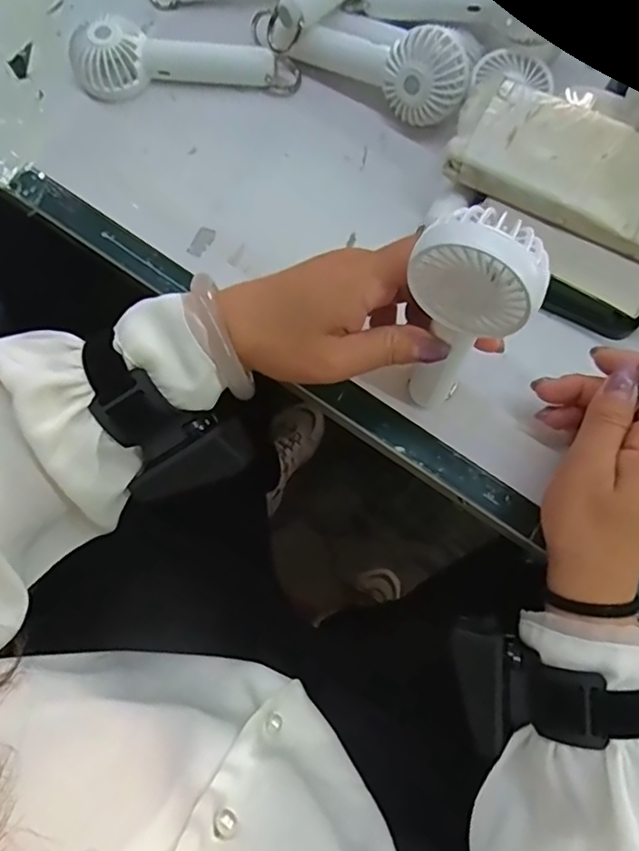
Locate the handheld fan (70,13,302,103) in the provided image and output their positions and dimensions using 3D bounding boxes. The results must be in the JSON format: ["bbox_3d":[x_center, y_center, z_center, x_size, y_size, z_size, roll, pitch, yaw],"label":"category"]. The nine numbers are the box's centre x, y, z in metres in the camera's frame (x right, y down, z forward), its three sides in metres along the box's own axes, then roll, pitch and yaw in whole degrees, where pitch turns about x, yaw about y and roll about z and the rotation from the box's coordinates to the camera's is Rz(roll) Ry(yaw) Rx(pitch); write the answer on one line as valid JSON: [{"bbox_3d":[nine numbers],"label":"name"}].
[{"bbox_3d":[-0.099,-0.273,0.423,0.162,0.032,0.054,-2,73,0],"label":"handheld fan"}]

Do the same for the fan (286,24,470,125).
[{"bbox_3d":[0.042,-0.251,0.406,0.123,0.056,0.039,27,75,9],"label":"fan"}]

